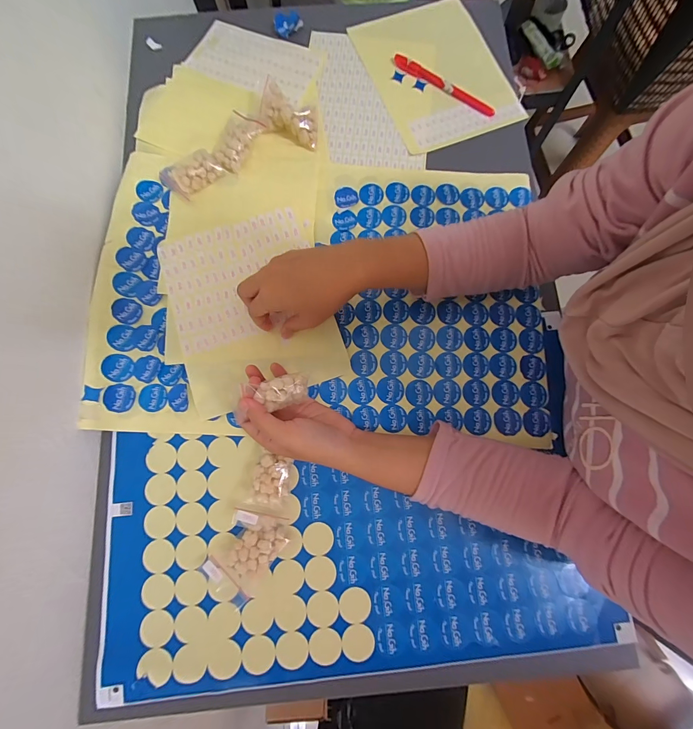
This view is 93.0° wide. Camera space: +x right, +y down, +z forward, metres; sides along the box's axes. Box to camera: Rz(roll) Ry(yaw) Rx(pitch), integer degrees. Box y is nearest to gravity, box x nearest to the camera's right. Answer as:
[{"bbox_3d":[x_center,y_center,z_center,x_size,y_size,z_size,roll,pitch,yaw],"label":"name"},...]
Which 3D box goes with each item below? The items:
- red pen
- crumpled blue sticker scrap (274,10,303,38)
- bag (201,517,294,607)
[{"bbox_3d":[0.124,-0.355,0.417,0.143,0.006,0.016,31,80,5],"label":"red pen"},{"bbox_3d":[-0.078,-0.451,0.432,0.034,0.007,0.026,-34,82,-8],"label":"crumpled blue sticker scrap"},{"bbox_3d":[-0.087,0.179,0.303,0.077,0.020,0.050,-40,82,-8],"label":"bag"}]

